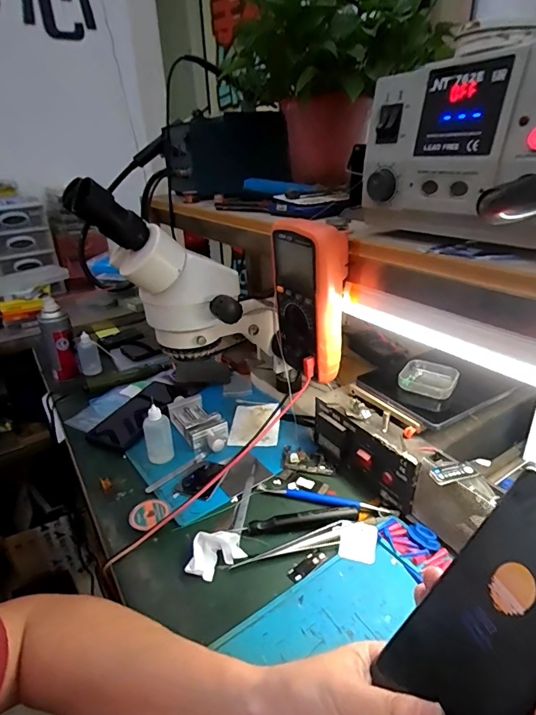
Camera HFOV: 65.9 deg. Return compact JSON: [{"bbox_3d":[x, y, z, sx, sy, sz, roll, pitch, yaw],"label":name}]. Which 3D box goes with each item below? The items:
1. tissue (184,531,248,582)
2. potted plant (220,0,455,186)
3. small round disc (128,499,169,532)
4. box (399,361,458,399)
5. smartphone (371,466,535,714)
[{"bbox_3d":[-0.056,0.202,0.427,0.053,0.025,0.047,9,28,22],"label":"tissue"},{"bbox_3d":[0.106,-0.435,0.650,0.321,0.264,0.194,3,26,11],"label":"potted plant"},{"bbox_3d":[-0.138,0.184,0.480,0.039,0.011,0.045,5,27,15],"label":"small round disc"},{"bbox_3d":[0.204,0.026,0.523,0.064,0.019,0.066,14,30,30],"label":"box"},{"bbox_3d":[0.118,0.140,0.219,0.004,0.159,0.072,29,10,-20],"label":"smartphone"}]

